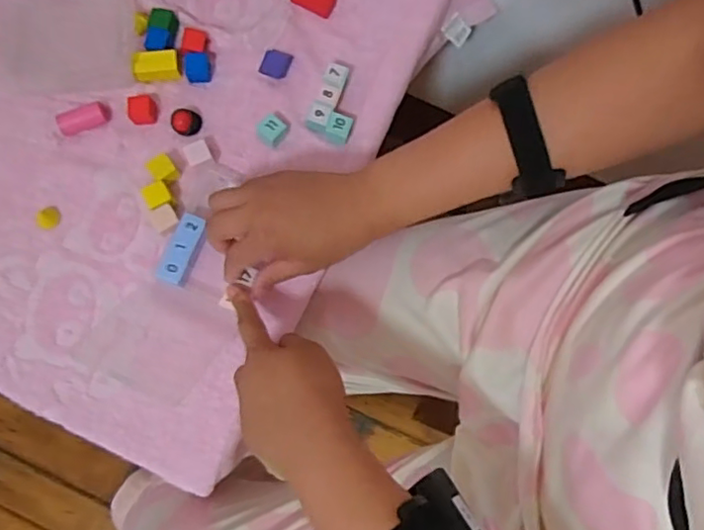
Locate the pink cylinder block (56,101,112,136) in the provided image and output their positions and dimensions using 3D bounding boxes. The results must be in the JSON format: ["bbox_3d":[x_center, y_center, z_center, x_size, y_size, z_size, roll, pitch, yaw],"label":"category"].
[{"bbox_3d":[-0.251,-0.138,0.576,0.048,0.015,0.020,-19,80,-5],"label":"pink cylinder block"}]

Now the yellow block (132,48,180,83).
[{"bbox_3d":[-0.185,-0.189,0.579,0.042,0.016,0.024,-9,79,-3],"label":"yellow block"}]

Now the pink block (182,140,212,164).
[{"bbox_3d":[-0.139,-0.100,0.560,0.021,0.023,0.018,-22,80,-6],"label":"pink block"}]

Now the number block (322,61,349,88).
[{"bbox_3d":[-0.015,-0.175,0.577,0.020,0.023,0.022,20,79,2],"label":"number block"}]

